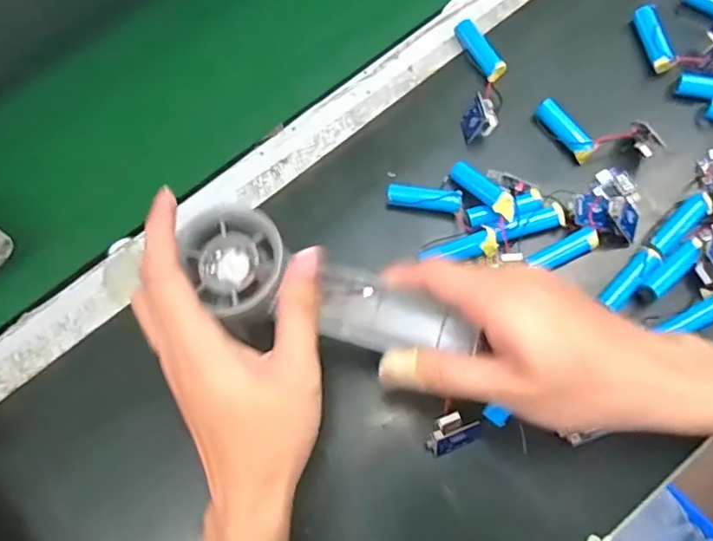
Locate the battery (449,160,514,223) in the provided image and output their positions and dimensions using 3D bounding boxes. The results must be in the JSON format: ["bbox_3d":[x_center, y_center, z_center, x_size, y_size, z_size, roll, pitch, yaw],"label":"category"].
[{"bbox_3d":[0.085,-0.055,0.383,0.014,0.013,0.056,-37,57,-9],"label":"battery"}]

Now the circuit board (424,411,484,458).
[{"bbox_3d":[0.059,0.098,0.344,0.036,0.016,0.020,-21,72,-3],"label":"circuit board"}]

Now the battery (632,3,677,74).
[{"bbox_3d":[0.222,-0.172,0.423,0.017,0.014,0.056,-9,72,0],"label":"battery"}]

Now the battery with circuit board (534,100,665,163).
[{"bbox_3d":[0.166,-0.093,0.399,0.084,0.023,0.032,21,75,10],"label":"battery with circuit board"}]

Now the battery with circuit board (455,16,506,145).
[{"bbox_3d":[0.093,-0.144,0.416,0.033,0.028,0.095,-1,72,3],"label":"battery with circuit board"}]

